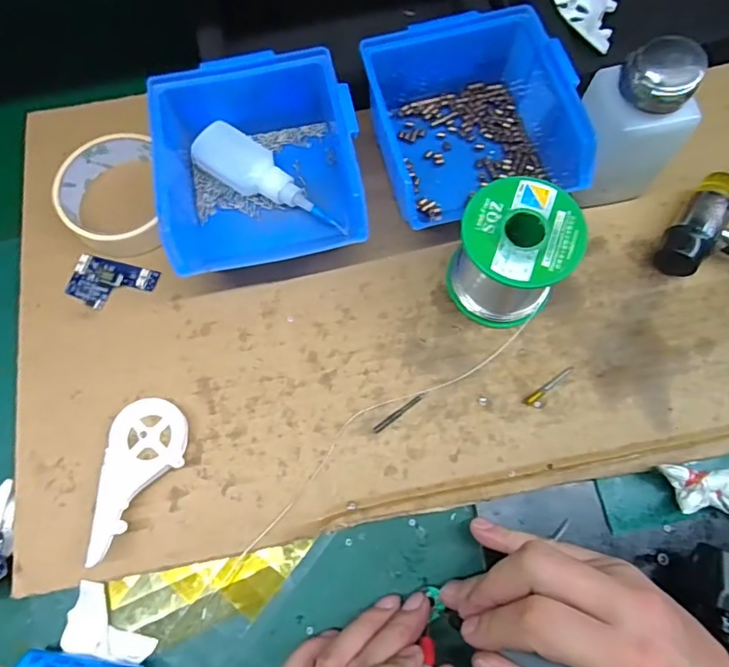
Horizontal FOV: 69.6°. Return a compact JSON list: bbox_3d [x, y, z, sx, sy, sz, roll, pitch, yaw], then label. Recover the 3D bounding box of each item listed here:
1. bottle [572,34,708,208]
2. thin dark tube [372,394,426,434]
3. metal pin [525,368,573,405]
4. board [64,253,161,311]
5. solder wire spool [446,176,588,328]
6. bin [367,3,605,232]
[{"bbox_3d":[0.165,-0.128,0.323,0.054,0.091,0.050,-3,73,0],"label":"bottle"},{"bbox_3d":[0.022,0.050,0.331,0.039,0.004,0.005,-36,76,-10],"label":"thin dark tube"},{"bbox_3d":[0.118,0.033,0.333,0.039,0.004,0.005,-35,75,-10],"label":"metal pin"},{"bbox_3d":[-0.174,-0.035,0.357,0.057,0.009,0.035,14,73,5],"label":"board"},{"bbox_3d":[0.089,-0.047,0.325,0.066,0.070,0.067,13,73,5],"label":"solder wire spool"},{"bbox_3d":[0.074,-0.147,0.360,0.126,0.065,0.131,-11,73,-3],"label":"bin"}]

